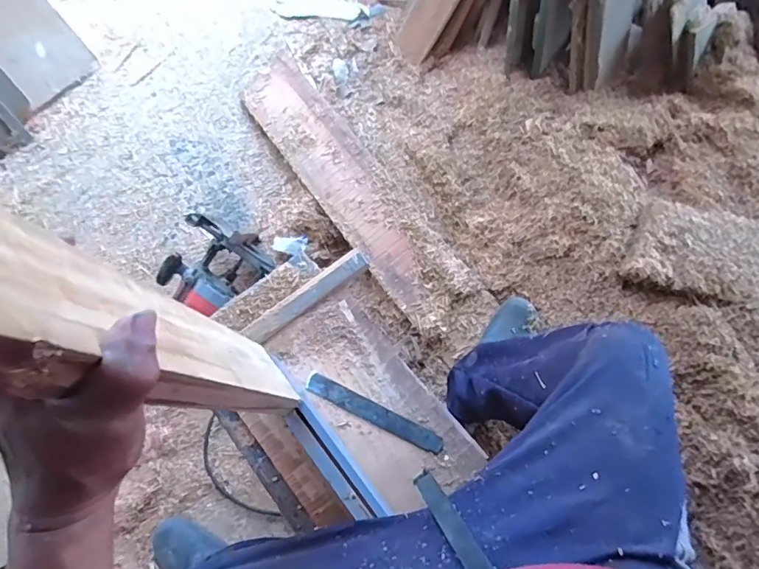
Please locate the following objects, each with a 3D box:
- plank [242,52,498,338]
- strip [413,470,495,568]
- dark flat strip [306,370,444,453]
[{"bbox_3d":[-0.076,-0.251,1.224,0.188,0.037,0.915,-39,70,7],"label":"plank"},{"bbox_3d":[0.079,0.257,0.514,0.025,0.220,0.028,-28,109,-8],"label":"strip"},{"bbox_3d":[-0.009,0.181,0.687,0.207,0.007,0.029,26,74,9],"label":"dark flat strip"}]

